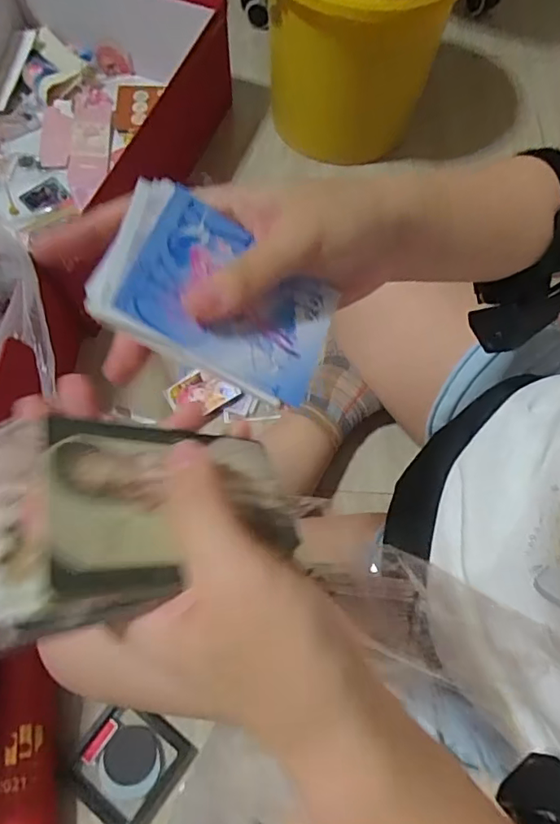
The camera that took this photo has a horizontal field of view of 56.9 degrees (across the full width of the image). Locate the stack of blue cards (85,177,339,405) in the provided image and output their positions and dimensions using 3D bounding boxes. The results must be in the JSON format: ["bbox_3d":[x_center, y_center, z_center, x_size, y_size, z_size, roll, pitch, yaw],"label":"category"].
[{"bbox_3d":[-0.025,-0.049,0.224,0.099,0.006,0.065,29,67,-19],"label":"stack of blue cards"}]

